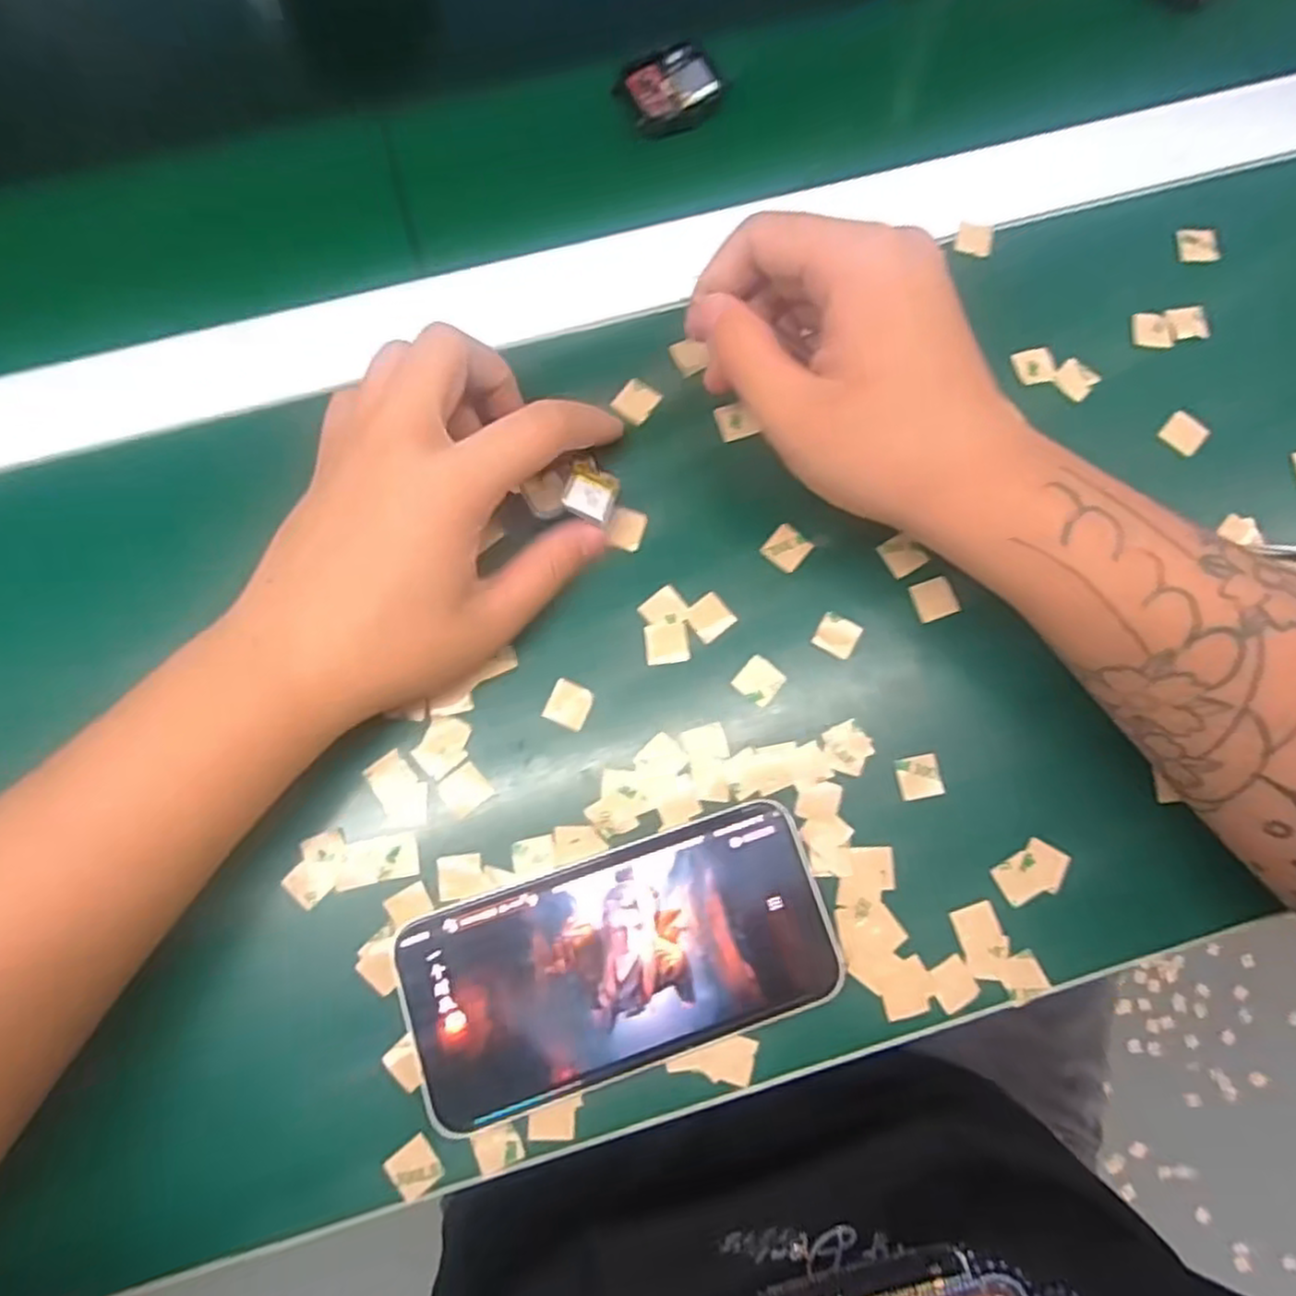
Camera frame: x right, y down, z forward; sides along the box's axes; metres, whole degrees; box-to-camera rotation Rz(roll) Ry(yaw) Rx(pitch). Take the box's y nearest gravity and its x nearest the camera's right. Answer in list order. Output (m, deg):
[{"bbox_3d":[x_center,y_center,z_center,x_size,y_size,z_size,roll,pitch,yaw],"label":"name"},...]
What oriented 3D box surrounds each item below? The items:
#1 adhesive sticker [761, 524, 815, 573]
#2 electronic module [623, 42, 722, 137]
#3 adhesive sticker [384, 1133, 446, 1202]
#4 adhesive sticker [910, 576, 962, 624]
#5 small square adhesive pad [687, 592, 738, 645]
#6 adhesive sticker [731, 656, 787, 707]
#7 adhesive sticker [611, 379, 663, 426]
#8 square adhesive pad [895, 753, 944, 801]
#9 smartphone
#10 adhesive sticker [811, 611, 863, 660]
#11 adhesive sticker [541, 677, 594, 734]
[{"bbox_3d":[0.055,-0.039,0.290,0.015,0.004,0.016,39,79,11],"label":"adhesive sticker"},{"bbox_3d":[0.012,-0.256,0.335,0.041,0.008,0.037,-22,80,-6],"label":"electronic module"},{"bbox_3d":[-0.078,0.173,0.244,0.015,0.004,0.016,-32,84,-17],"label":"adhesive sticker"},{"bbox_3d":[0.112,-0.019,0.286,0.016,0.004,0.015,-19,79,-5],"label":"adhesive sticker"},{"bbox_3d":[0.024,-0.012,0.282,0.016,0.004,0.016,-38,81,-9],"label":"small square adhesive pad"},{"bbox_3d":[0.042,0.012,0.279,0.015,0.004,0.017,39,81,9],"label":"adhesive sticker"},{"bbox_3d":[-0.005,-0.102,0.301,0.015,0.004,0.018,34,79,6],"label":"adhesive sticker"},{"bbox_3d":[0.101,0.048,0.272,0.016,0.004,0.015,-10,78,-4],"label":"square adhesive pad"},{"bbox_3d":[-0.009,0.107,0.253,0.143,0.009,0.071,-18,79,-5],"label":"smartphone"},{"bbox_3d":[0.073,-0.005,0.282,0.015,0.004,0.016,31,79,5],"label":"adhesive sticker"},{"bbox_3d":[-0.029,0.021,0.274,0.015,0.004,0.016,23,78,3],"label":"adhesive sticker"}]

